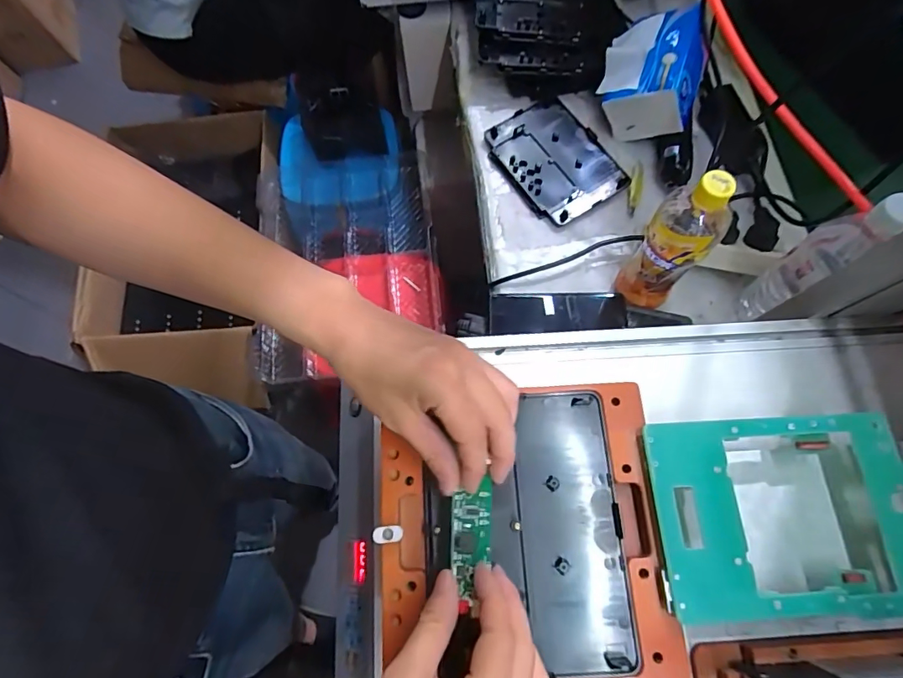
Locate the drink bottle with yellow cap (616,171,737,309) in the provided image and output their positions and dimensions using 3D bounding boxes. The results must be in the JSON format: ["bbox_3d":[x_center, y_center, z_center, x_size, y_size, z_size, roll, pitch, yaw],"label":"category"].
[{"bbox_3d":[0.239,-0.098,0.521,0.062,0.225,0.063,-1,71,2],"label":"drink bottle with yellow cap"}]

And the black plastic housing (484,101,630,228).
[{"bbox_3d":[0.146,-0.258,0.677,0.137,0.021,0.185,-31,73,-8],"label":"black plastic housing"}]

